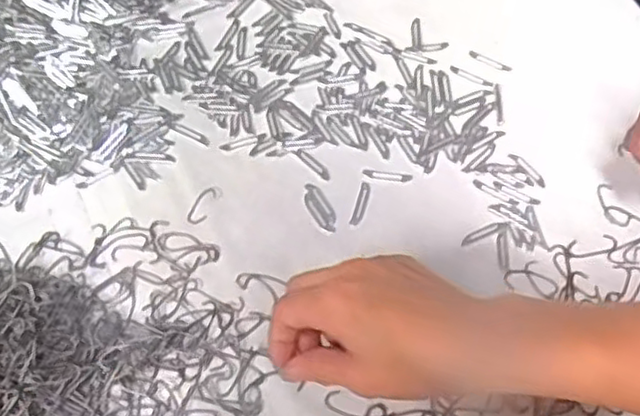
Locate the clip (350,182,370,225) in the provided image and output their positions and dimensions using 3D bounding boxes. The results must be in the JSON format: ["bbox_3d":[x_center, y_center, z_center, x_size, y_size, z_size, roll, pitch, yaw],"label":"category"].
[{"bbox_3d":[0.029,-0.004,0.471,0.007,0.004,0.033,16,67,6],"label":"clip"}]

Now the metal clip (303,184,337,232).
[{"bbox_3d":[0.000,0.000,0.471,0.015,0.004,0.037,-29,70,-13],"label":"metal clip"}]

